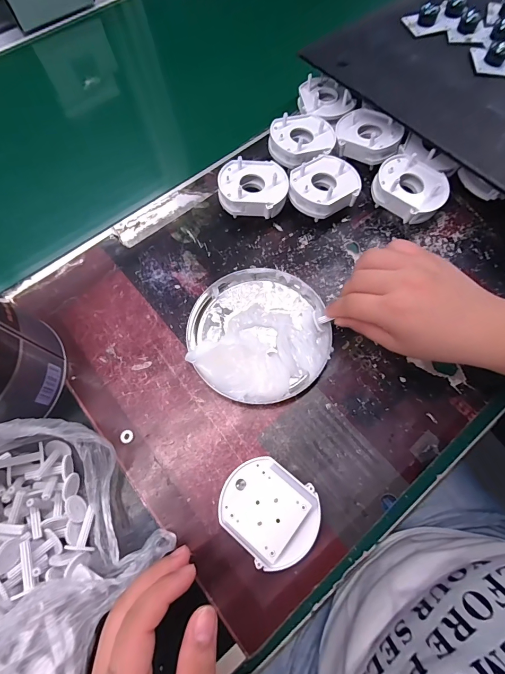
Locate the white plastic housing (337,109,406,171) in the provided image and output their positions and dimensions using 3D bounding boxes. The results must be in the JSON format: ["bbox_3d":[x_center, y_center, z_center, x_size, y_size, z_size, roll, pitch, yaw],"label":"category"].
[{"bbox_3d":[0.126,-0.220,0.366,0.068,0.023,0.052,38,74,15],"label":"white plastic housing"}]

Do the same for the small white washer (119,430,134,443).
[{"bbox_3d":[-0.107,0.084,0.283,0.010,0.004,0.011,0,68,1],"label":"small white washer"}]

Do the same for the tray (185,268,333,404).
[{"bbox_3d":[0.005,-0.007,0.302,0.129,0.030,0.123,0,68,1],"label":"tray"}]

